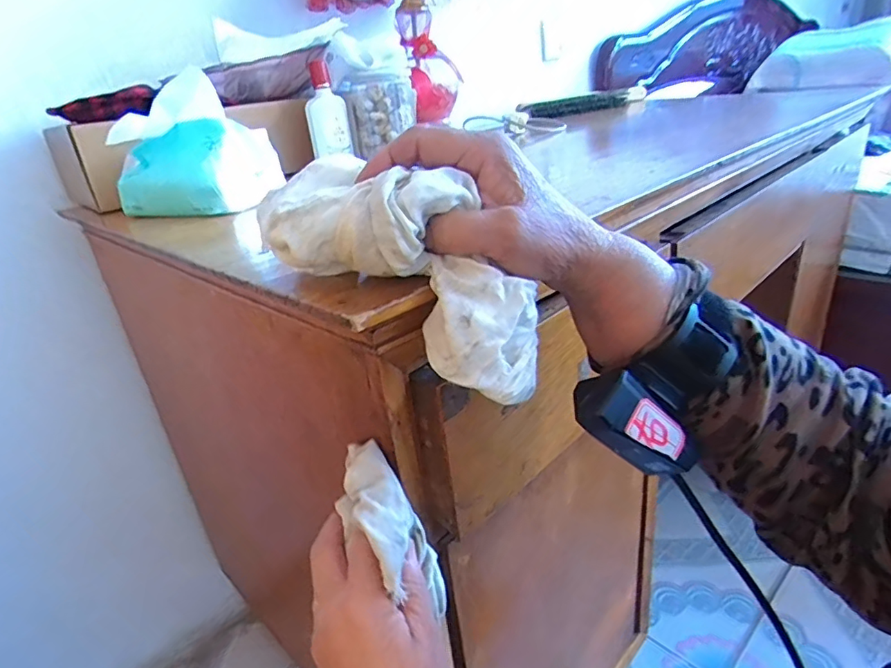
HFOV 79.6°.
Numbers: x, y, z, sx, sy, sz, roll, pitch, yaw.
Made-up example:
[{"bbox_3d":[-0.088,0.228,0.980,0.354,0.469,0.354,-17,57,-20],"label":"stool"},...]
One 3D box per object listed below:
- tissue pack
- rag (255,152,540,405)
[{"bbox_3d":[-0.255,-0.188,0.545,0.148,0.113,0.111,4,28,23],"label":"tissue pack"},{"bbox_3d":[-0.012,-0.033,0.268,0.163,0.078,0.039,38,33,-1],"label":"rag"}]

